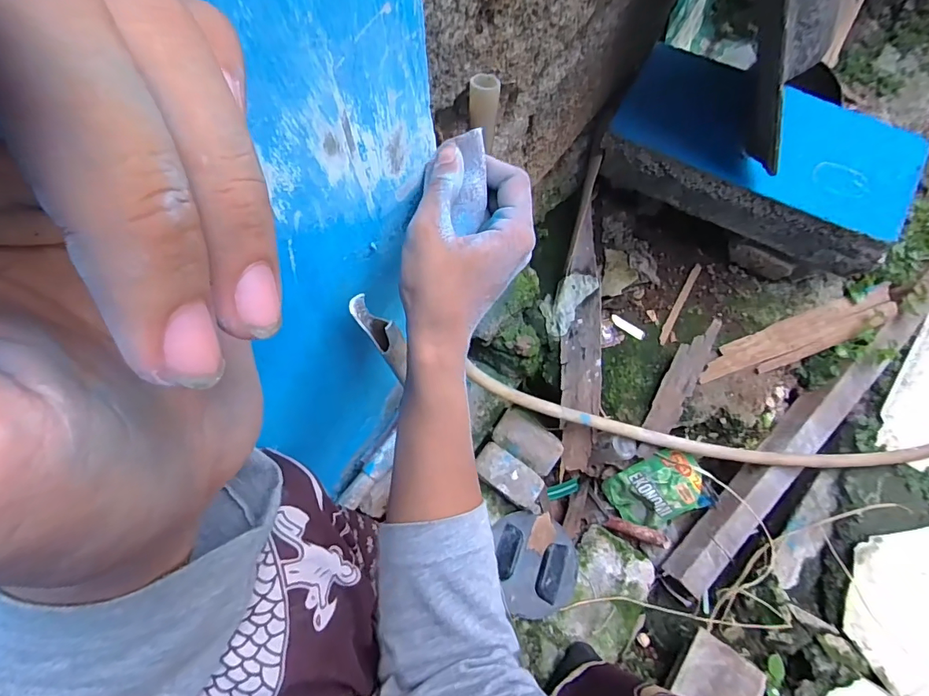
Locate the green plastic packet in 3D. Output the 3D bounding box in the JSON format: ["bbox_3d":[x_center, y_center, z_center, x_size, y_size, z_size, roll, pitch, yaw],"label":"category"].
[{"bbox_3d":[0.298,0.225,0.720,0.149,0.023,0.100,-39,77,29],"label":"green plastic packet"}]

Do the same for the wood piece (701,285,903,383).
[{"bbox_3d":[0.511,-0.017,0.705,0.320,0.018,0.063,-21,77,-3],"label":"wood piece"}]

